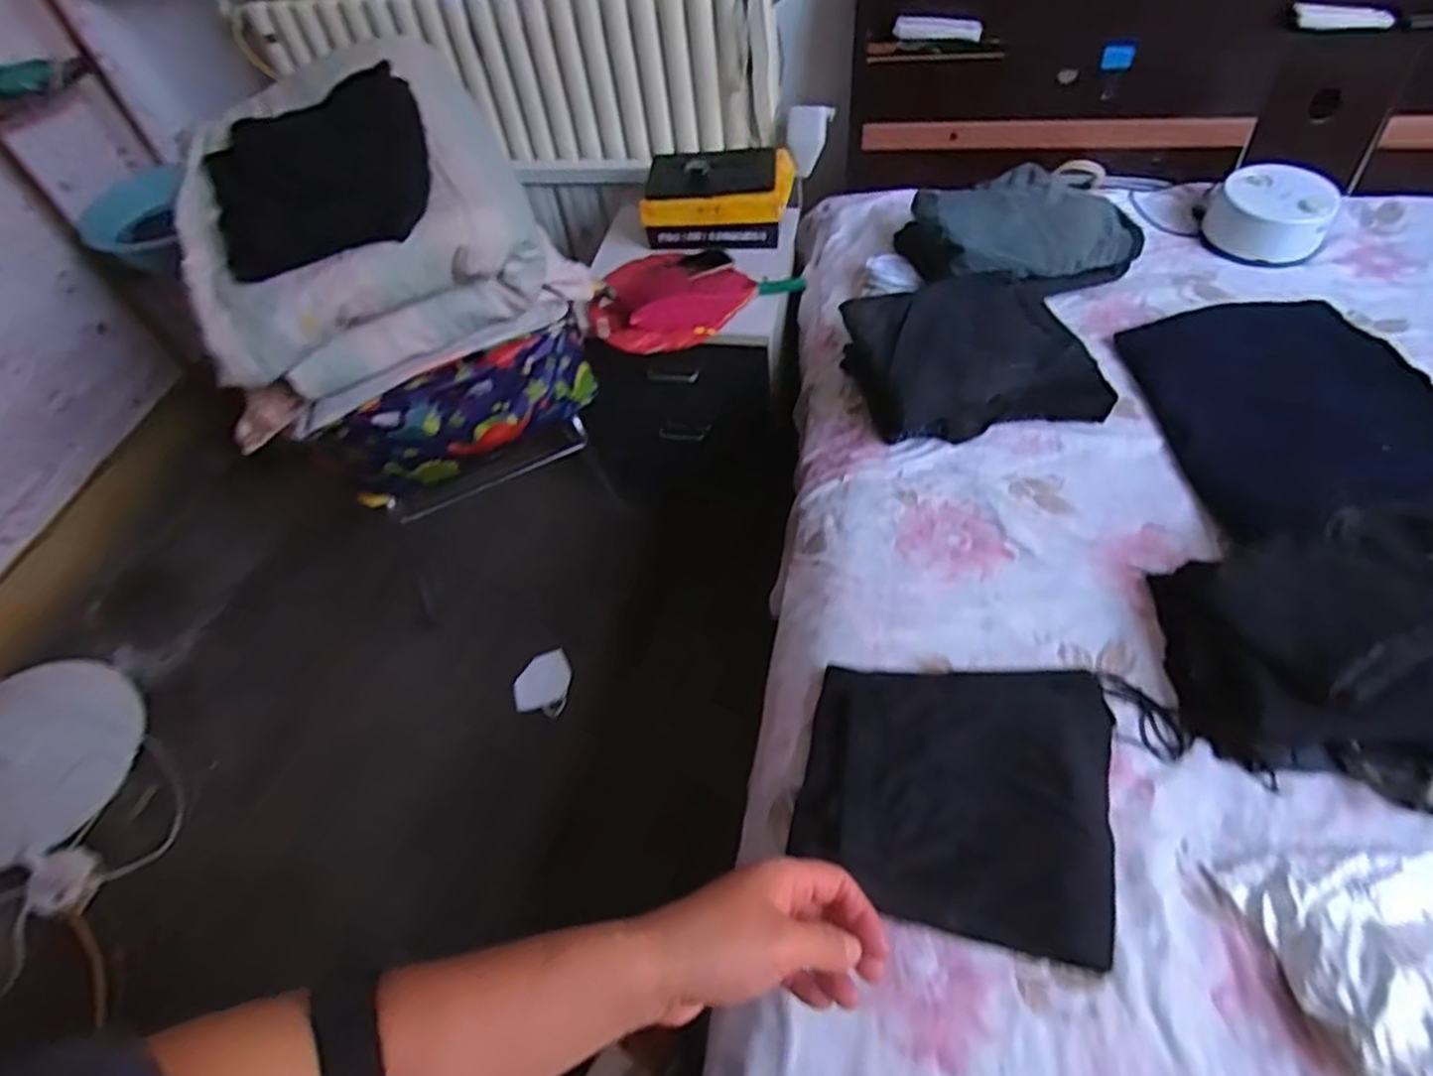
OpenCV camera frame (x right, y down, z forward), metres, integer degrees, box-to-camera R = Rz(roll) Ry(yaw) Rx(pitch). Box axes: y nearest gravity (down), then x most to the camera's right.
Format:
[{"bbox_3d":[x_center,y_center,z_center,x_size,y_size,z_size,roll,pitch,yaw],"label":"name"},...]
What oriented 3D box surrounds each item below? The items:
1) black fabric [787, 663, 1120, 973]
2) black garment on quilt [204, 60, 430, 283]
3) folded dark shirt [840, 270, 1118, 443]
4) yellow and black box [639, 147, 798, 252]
[{"bbox_3d":[0.274,0.271,0.831,0.332,0.059,0.316,11,56,13],"label":"black fabric"},{"bbox_3d":[-0.583,-0.514,1.075,0.323,0.154,0.338,-16,53,-5],"label":"black garment on quilt"},{"bbox_3d":[0.413,-0.313,1.224,0.340,0.100,0.320,-11,55,-3],"label":"folded dark shirt"},{"bbox_3d":[0.007,-0.699,1.508,0.295,0.116,0.188,4,55,8],"label":"yellow and black box"}]

